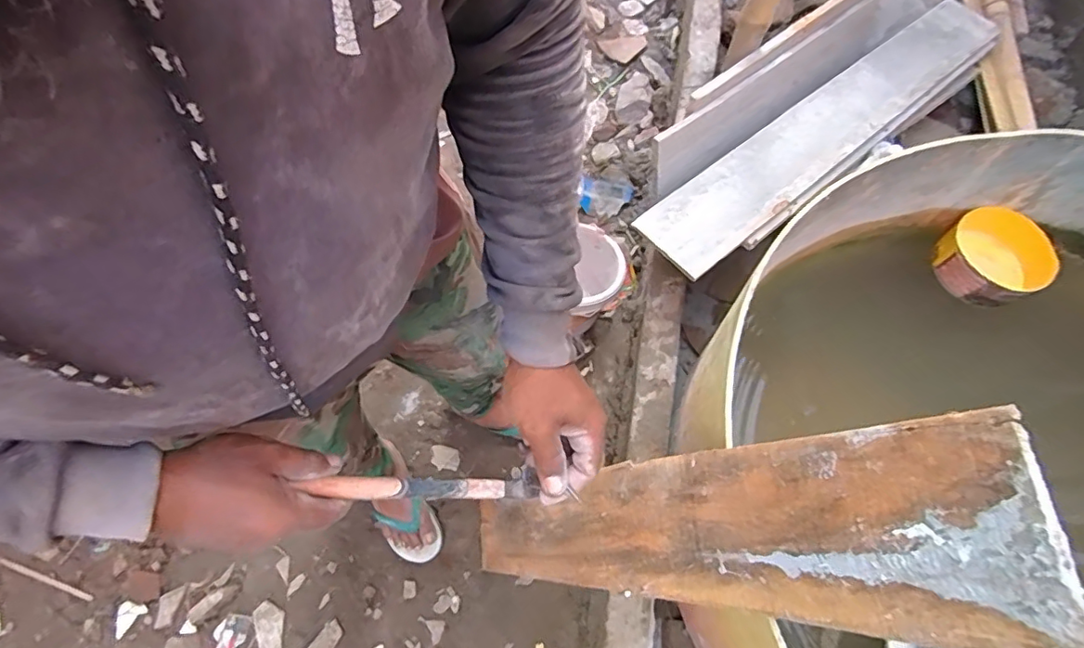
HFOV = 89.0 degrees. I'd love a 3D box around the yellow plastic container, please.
[{"bbox_3d":[0.838,-0.123,1.028,0.172,0.078,0.171,0,68,1],"label":"yellow plastic container"}]

